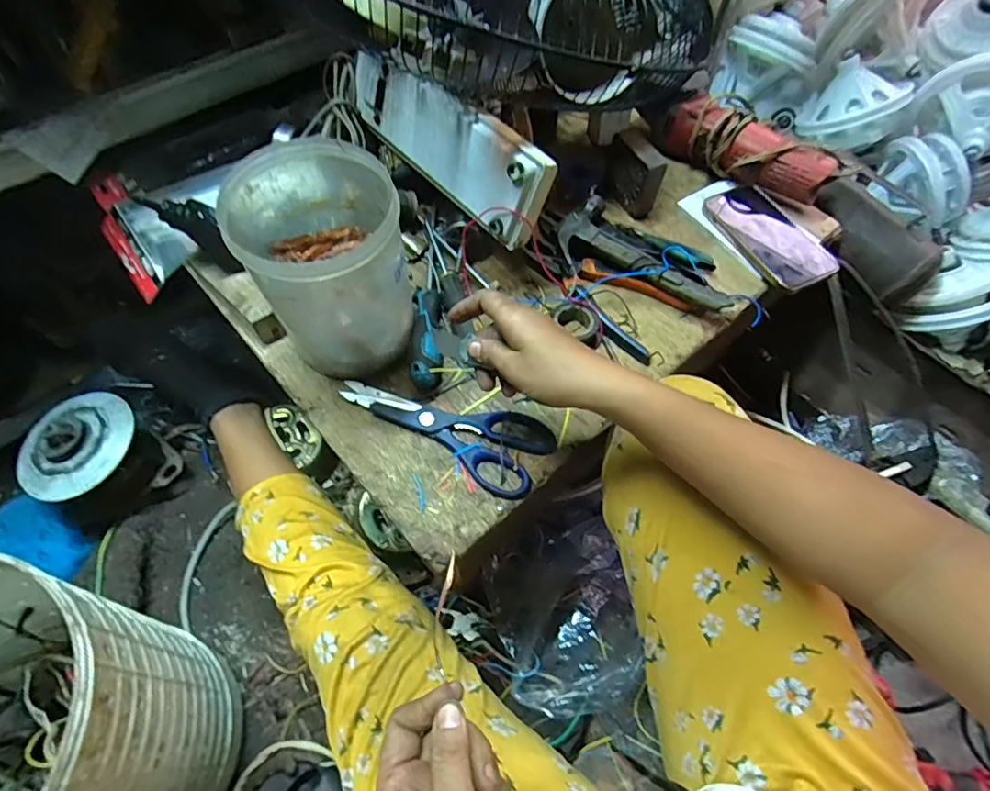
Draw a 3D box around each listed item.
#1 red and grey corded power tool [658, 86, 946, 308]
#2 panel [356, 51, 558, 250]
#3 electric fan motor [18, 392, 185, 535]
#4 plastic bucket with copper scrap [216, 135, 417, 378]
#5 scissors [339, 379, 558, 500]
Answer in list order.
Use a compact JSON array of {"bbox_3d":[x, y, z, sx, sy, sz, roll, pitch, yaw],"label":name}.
[{"bbox_3d":[0.394,-0.265,0.686,0.393,0.100,0.104,32,63,-1],"label":"red and grey corded power tool"},{"bbox_3d":[-0.055,-0.272,0.572,0.024,0.093,0.274,-26,63,-42],"label":"panel"},{"bbox_3d":[-0.557,0.086,0.746,0.143,0.117,0.152,38,66,18],"label":"electric fan motor"},{"bbox_3d":[-0.147,-0.114,0.490,0.129,0.168,0.139,1,60,-2],"label":"plastic bucket with copper scrap"},{"bbox_3d":[-0.043,0.020,0.522,0.199,0.012,0.082,31,64,14],"label":"scissors"}]

